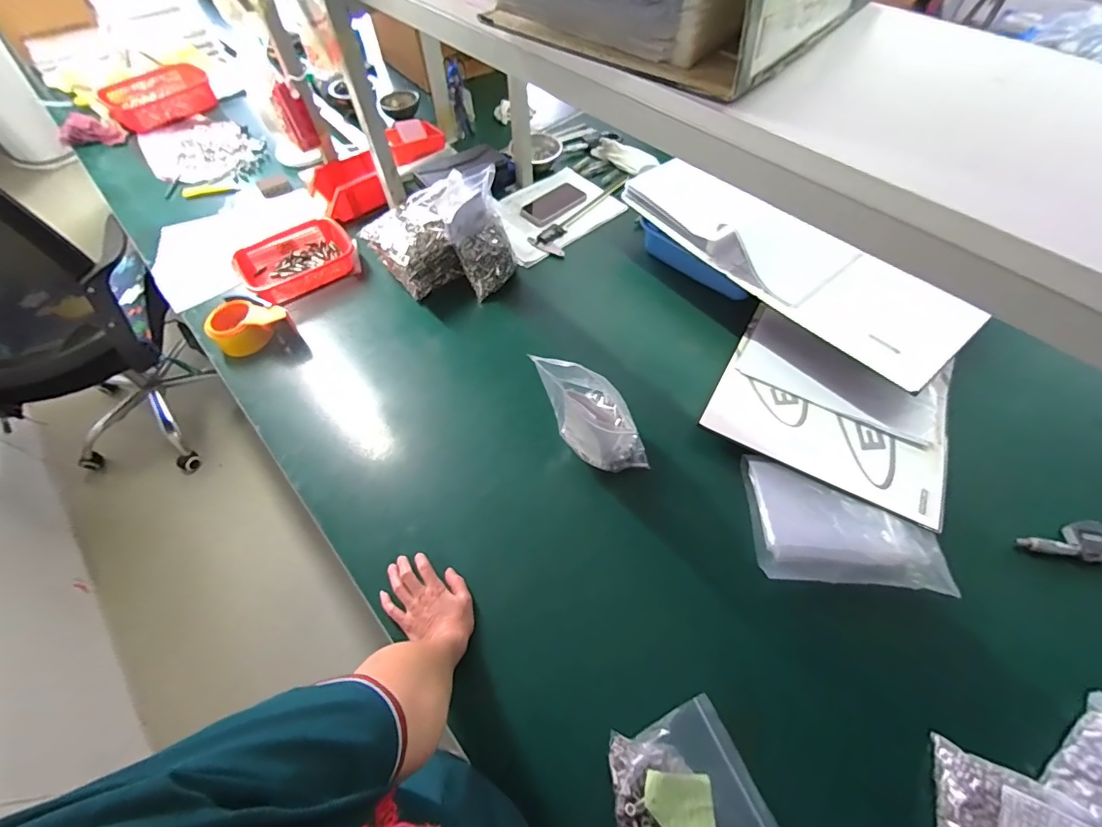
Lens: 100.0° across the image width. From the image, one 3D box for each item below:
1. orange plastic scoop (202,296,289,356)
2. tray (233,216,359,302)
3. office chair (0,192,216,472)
[{"bbox_3d":[-0.547,-0.163,0.844,0.136,0.063,0.084,-23,60,-13],"label":"orange plastic scoop"},{"bbox_3d":[-0.526,-0.320,0.964,0.222,0.045,0.165,-36,64,-19],"label":"tray"},{"bbox_3d":[-1.360,-0.250,1.256,0.583,0.944,0.539,38,66,22],"label":"office chair"}]

